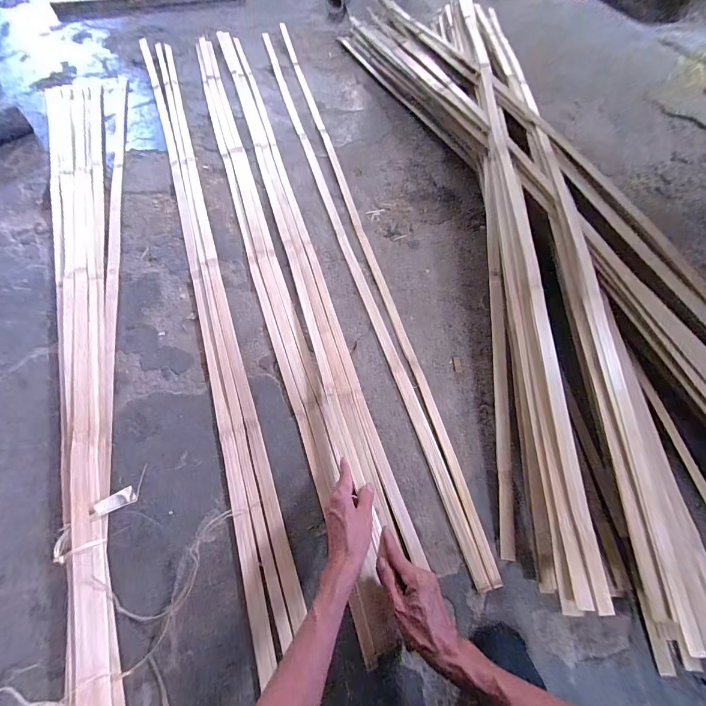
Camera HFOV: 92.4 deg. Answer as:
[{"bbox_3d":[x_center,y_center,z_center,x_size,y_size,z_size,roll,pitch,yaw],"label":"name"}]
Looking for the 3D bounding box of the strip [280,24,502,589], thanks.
[{"bbox_3d":[-0.018,-0.430,0.910,0.039,0.018,1.805,-13,64,-8],"label":"strip"}]

